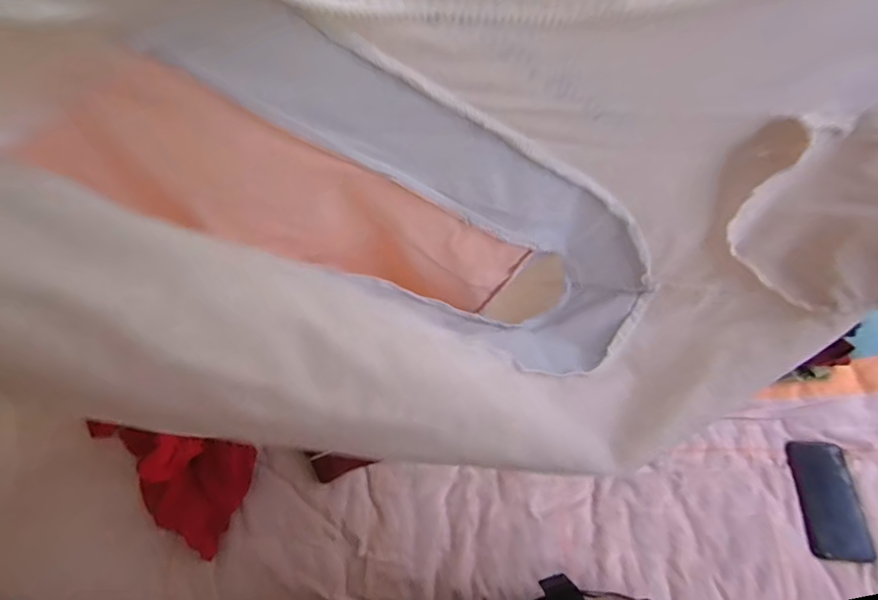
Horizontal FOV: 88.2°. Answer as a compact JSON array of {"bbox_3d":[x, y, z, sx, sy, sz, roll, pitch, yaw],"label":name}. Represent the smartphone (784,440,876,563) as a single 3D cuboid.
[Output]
[{"bbox_3d":[0.574,0.292,0.666,0.082,0.016,0.158,3,68,4],"label":"smartphone"}]

